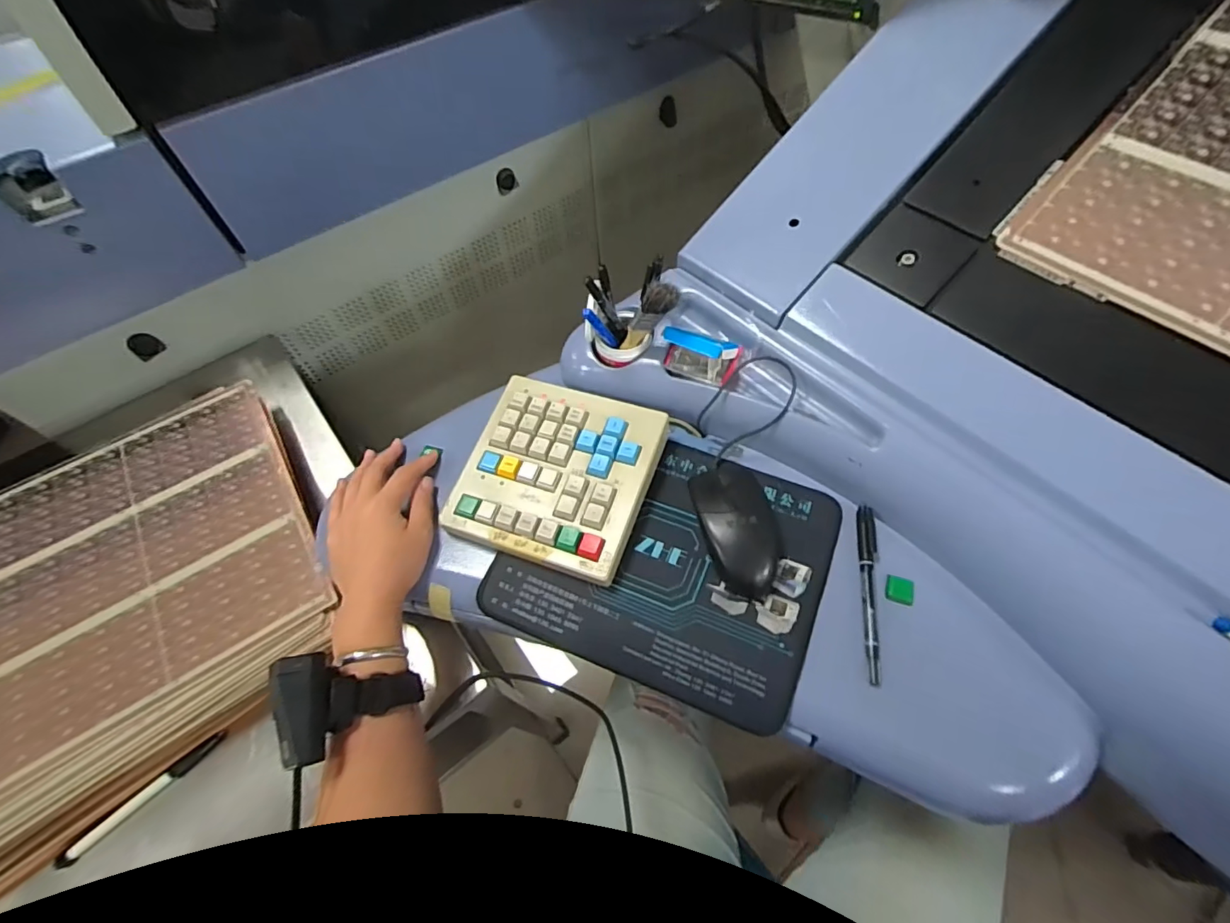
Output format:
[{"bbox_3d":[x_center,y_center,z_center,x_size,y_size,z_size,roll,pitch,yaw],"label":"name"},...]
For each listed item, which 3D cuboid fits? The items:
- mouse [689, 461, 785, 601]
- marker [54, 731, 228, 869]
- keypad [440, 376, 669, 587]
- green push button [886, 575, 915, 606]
[{"bbox_3d":[0.103,0.048,0.445,0.062,0.035,0.119,-15,59,-6],"label":"mouse"},{"bbox_3d":[-0.411,0.293,0.474,0.139,0.013,0.011,-39,65,-19],"label":"marker"},{"bbox_3d":[-0.052,0.007,0.473,0.160,0.030,0.157,16,61,12],"label":"keypad"},{"bbox_3d":[0.227,0.102,0.430,0.020,0.008,0.019,15,61,11],"label":"green push button"}]

